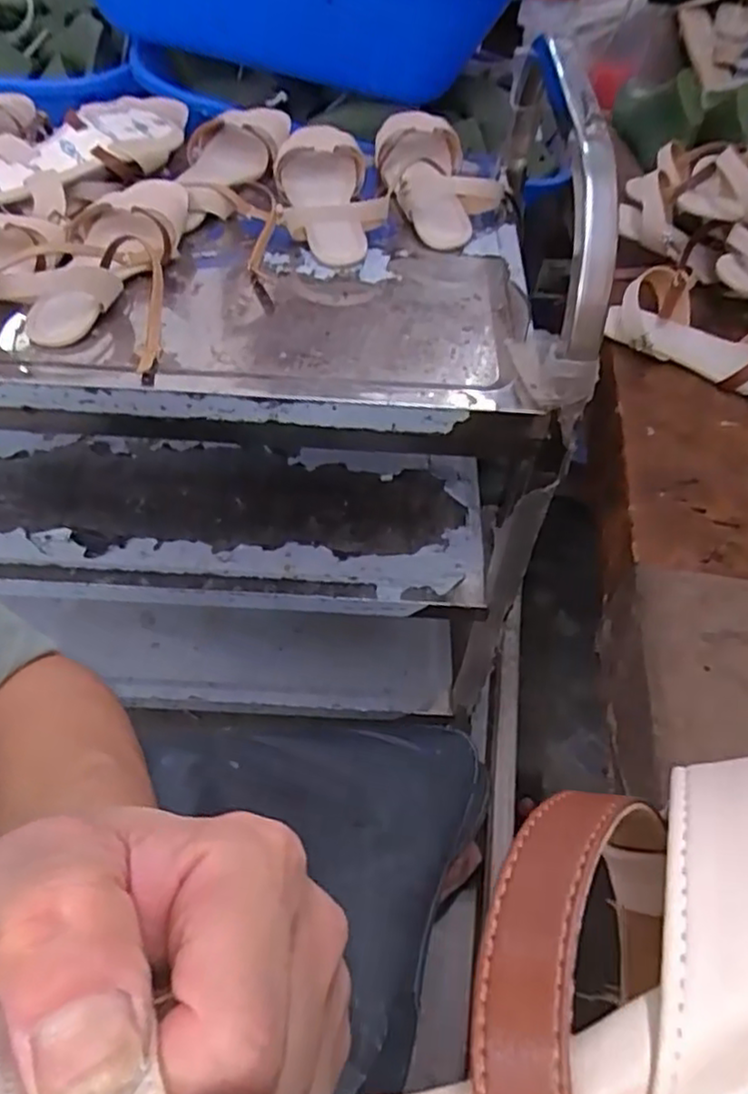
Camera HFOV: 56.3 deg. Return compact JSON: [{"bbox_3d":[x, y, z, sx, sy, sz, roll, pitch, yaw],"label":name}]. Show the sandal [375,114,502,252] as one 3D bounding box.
[{"bbox_3d":[0.063,-0.387,0.728,0.096,0.058,0.200,-8,53,-9],"label":"sandal"}]

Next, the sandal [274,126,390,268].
[{"bbox_3d":[-0.048,-0.363,0.709,0.097,0.043,0.196,-3,52,-6],"label":"sandal"}]

